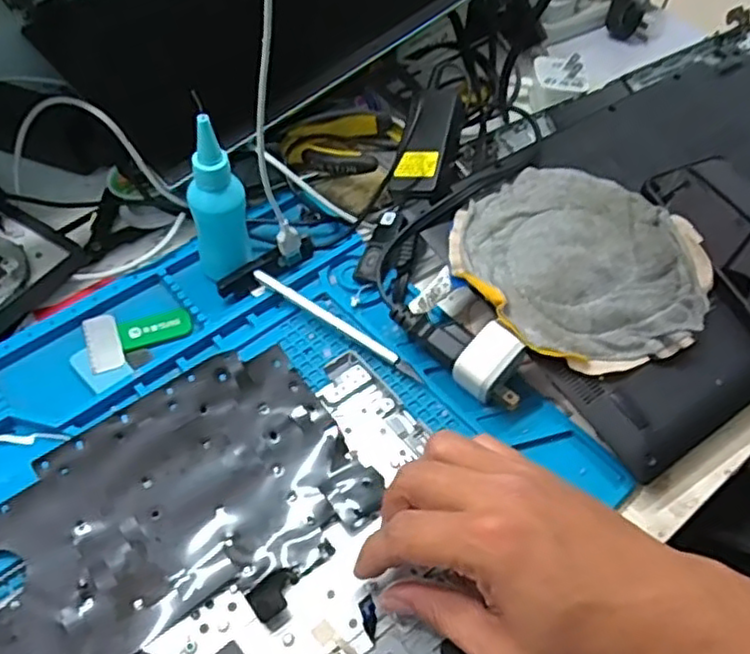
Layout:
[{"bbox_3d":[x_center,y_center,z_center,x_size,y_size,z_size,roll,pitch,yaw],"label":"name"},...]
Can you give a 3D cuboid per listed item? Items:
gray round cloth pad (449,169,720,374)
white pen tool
[{"bbox_3d":[0.134,-0.044,0.442,0.150,0.017,0.157,1,55,-2],"label":"gray round cloth pad"},{"bbox_3d":[-0.025,-0.002,0.443,0.131,0.014,0.007,29,60,17],"label":"white pen tool"}]

